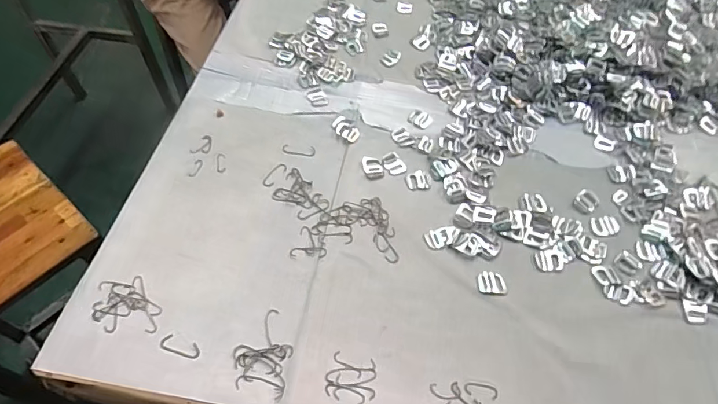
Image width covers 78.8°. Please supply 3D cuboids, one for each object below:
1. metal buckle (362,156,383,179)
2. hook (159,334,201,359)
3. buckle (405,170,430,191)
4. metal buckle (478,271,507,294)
[{"bbox_3d":[0.019,-0.047,0.594,0.025,0.004,0.036,-9,57,-8],"label":"metal buckle"},{"bbox_3d":[-0.183,0.148,0.449,0.043,0.004,0.016,14,57,8],"label":"hook"},{"bbox_3d":[0.078,-0.029,0.582,0.029,0.004,0.029,-11,57,-9],"label":"buckle"},{"bbox_3d":[0.154,0.092,0.504,0.032,0.004,0.025,4,56,1],"label":"metal buckle"}]

